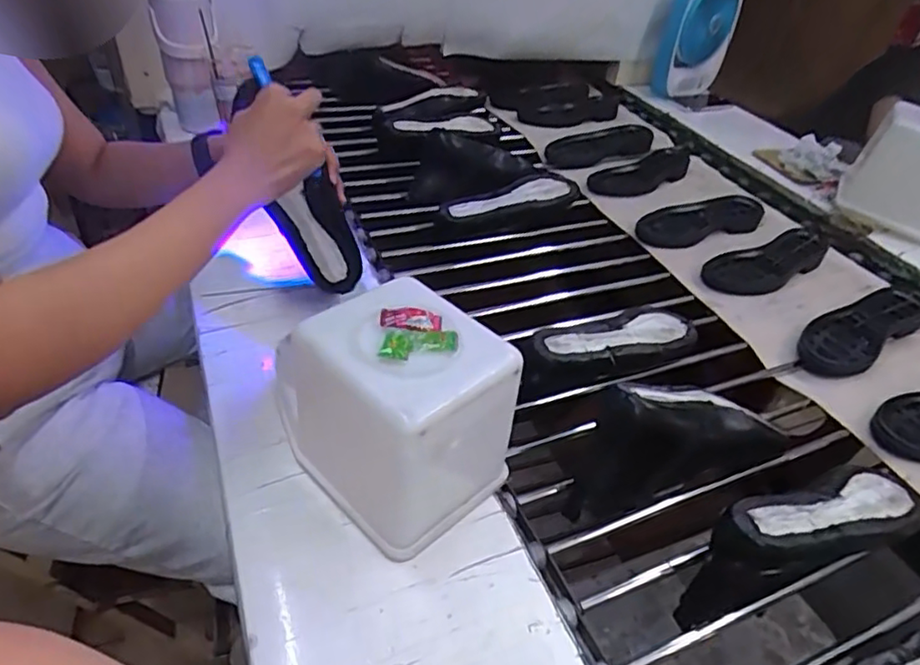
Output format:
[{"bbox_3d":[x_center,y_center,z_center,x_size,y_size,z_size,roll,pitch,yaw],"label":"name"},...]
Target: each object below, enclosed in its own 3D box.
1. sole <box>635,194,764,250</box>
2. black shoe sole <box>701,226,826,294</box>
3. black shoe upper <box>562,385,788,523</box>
[{"bbox_3d":[0.421,-0.198,1.101,0.253,0.028,0.096,-12,43,-19],"label":"sole"},{"bbox_3d":[0.501,-0.117,1.013,0.242,0.030,0.091,-20,46,-27],"label":"black shoe sole"},{"bbox_3d":[0.221,0.107,0.647,0.246,0.117,0.078,-12,43,-19],"label":"black shoe upper"}]

